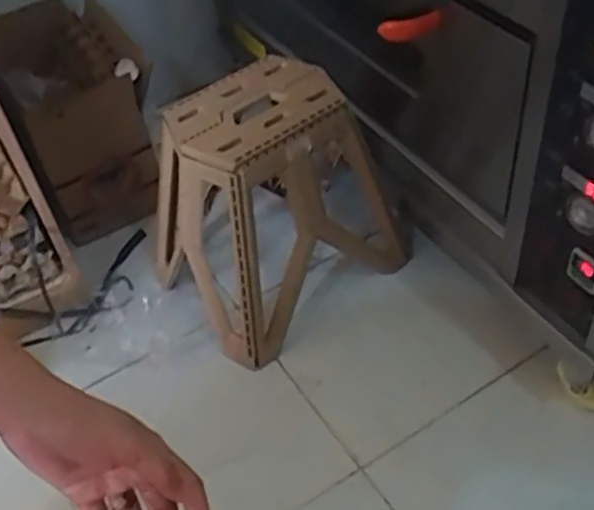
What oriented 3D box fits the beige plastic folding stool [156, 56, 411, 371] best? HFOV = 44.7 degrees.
[{"bbox_3d":[-0.052,-0.084,1.284,0.345,0.407,0.331,-34,52,-23],"label":"beige plastic folding stool"}]

